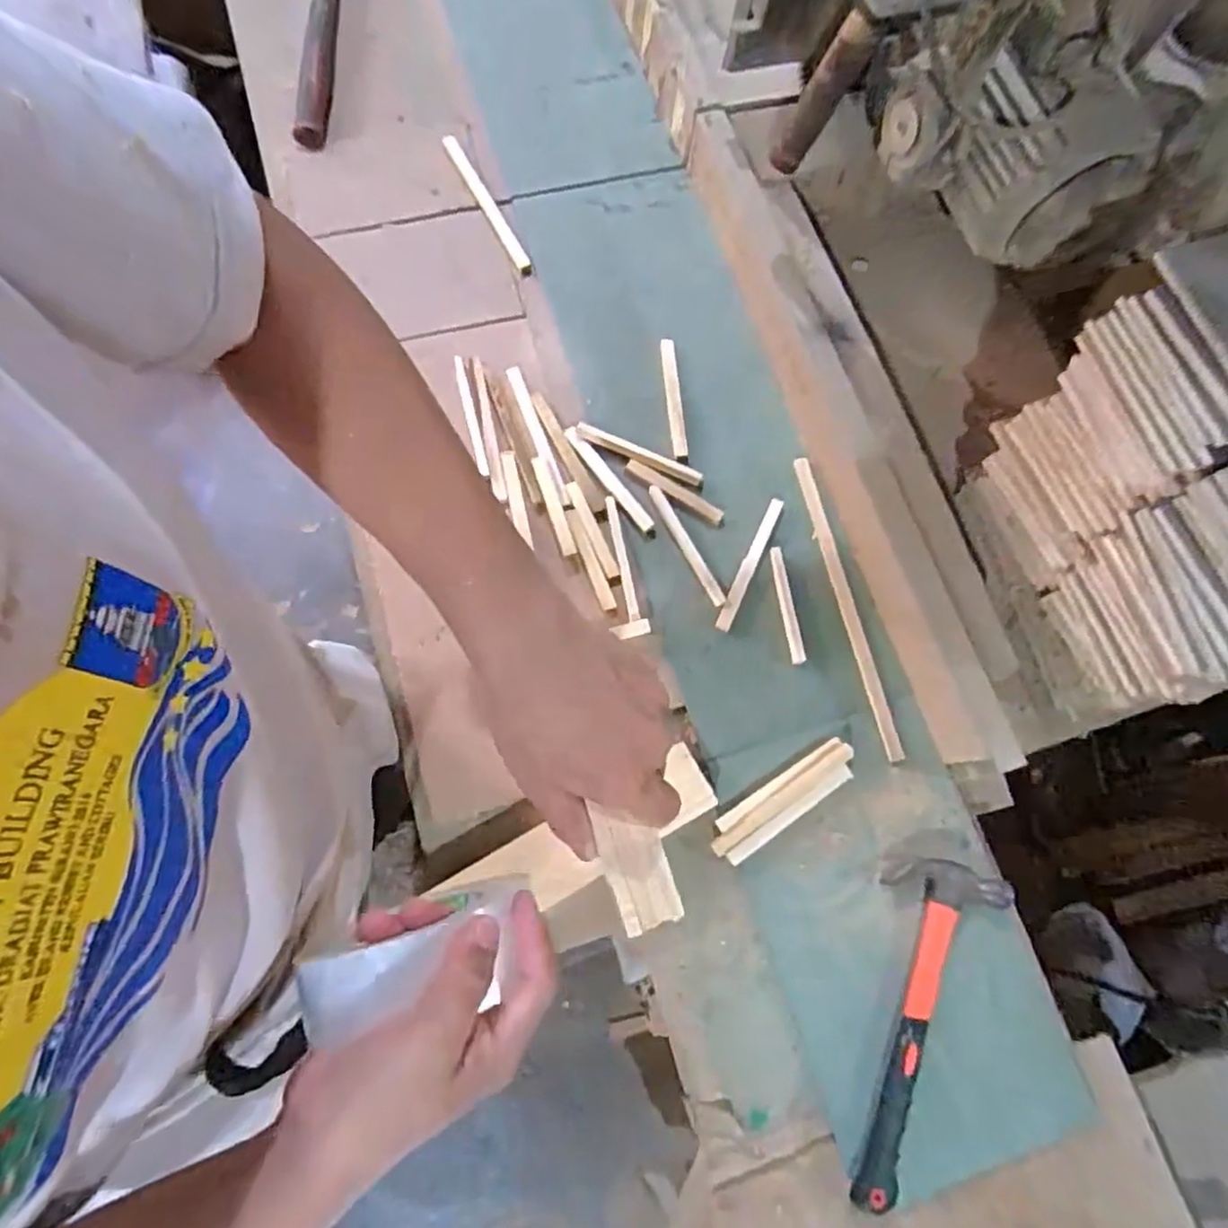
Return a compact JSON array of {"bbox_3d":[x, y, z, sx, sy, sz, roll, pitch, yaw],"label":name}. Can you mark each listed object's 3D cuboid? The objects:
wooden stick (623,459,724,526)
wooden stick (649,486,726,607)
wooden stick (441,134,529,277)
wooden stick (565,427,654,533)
[{"bbox_3d":[0.062,-0.125,0.693,0.109,0.006,0.015,32,78,7],"label":"wooden stick"},{"bbox_3d":[0.071,-0.068,0.674,0.015,0.004,0.135,-28,79,-7],"label":"wooden stick"},{"bbox_3d":[-0.142,-0.465,0.783,0.018,0.014,0.214,-28,79,-7],"label":"wooden stick"},{"bbox_3d":[-0.006,-0.134,0.686,0.015,0.014,0.130,-39,80,-9],"label":"wooden stick"}]

